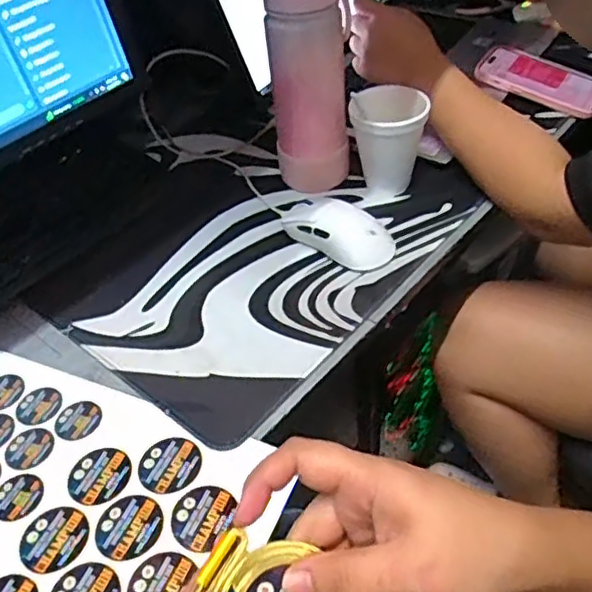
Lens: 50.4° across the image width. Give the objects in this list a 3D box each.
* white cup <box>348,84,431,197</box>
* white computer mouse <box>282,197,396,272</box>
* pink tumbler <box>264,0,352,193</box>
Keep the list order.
[{"bbox_3d":[0.093,-0.158,0.633,0.075,0.099,0.071,3,46,9],"label":"white cup"},{"bbox_3d":[0.042,-0.061,0.597,0.102,0.034,0.047,26,53,28],"label":"white computer mouse"},{"bbox_3d":[0.015,-0.215,0.625,0.073,0.223,0.059,6,46,12],"label":"pink tumbler"}]

